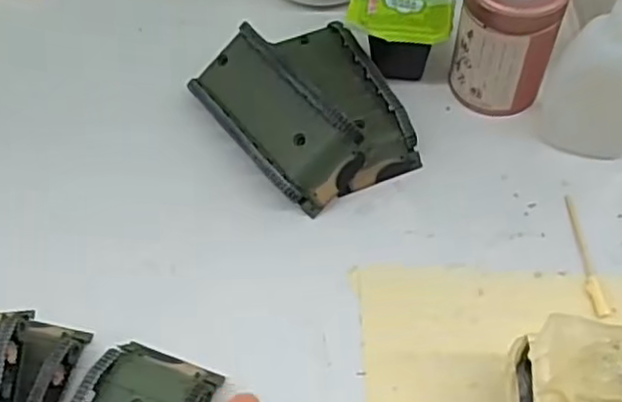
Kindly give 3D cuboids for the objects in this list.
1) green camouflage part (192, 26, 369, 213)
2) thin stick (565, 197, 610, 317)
[{"bbox_3d":[-0.017,-0.041,0.328,0.043,0.021,0.095,-42,62,-1],"label":"green camouflage part"},{"bbox_3d":[0.116,0.022,0.299,0.006,0.004,0.061,-2,56,1],"label":"thin stick"}]

